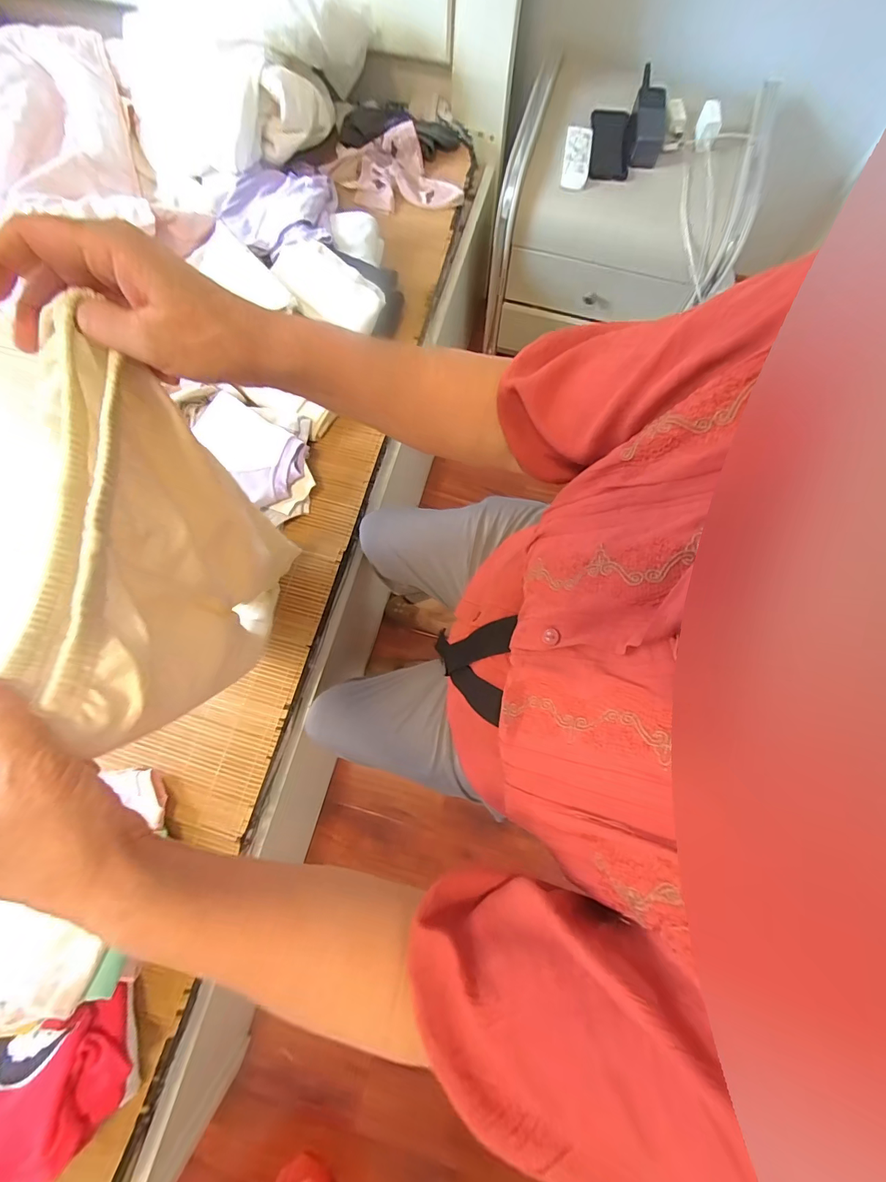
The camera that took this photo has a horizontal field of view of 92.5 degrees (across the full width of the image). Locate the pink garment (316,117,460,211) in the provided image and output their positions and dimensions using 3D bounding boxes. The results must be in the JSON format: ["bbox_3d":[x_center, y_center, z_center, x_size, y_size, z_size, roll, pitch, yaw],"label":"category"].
[{"bbox_3d":[-0.102,-0.895,0.898,0.295,0.071,0.130,13,78,3],"label":"pink garment"}]

